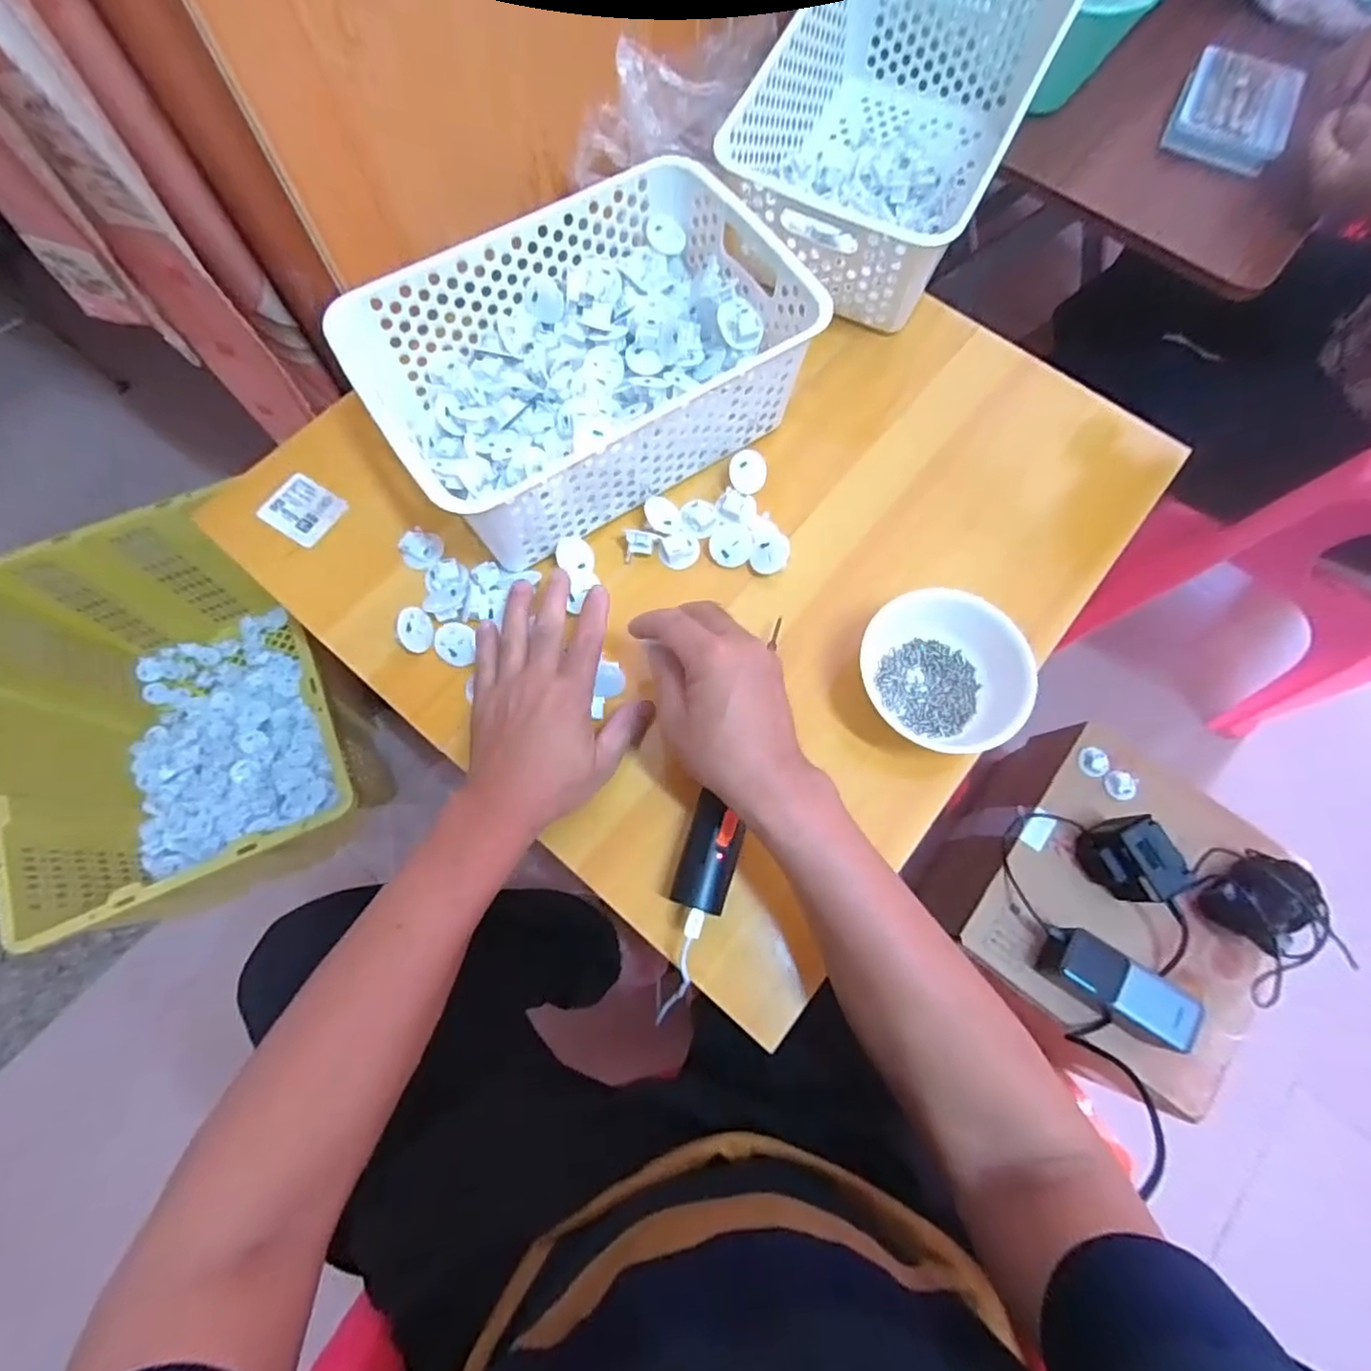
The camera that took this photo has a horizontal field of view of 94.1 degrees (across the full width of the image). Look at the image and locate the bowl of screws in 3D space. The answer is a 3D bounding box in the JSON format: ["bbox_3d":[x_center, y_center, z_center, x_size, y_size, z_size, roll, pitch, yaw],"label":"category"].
[{"bbox_3d":[0.182,-0.010,0.457,0.096,0.052,0.121,-34,76,-11],"label":"bowl of screws"}]

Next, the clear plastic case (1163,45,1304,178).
[{"bbox_3d":[0.543,-0.571,0.632,0.099,0.026,0.138,26,73,7],"label":"clear plastic case"}]

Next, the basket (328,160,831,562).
[{"bbox_3d":[-0.076,-0.245,0.492,0.303,0.099,0.202,-34,76,-12],"label":"basket"}]

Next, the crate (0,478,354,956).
[{"bbox_3d":[-0.633,0.042,0.857,0.353,0.265,0.496,-29,75,-10],"label":"crate"}]

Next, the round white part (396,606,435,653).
[{"bbox_3d":[-0.199,-0.041,0.470,0.026,0.005,0.034,-24,109,-46],"label":"round white part"}]

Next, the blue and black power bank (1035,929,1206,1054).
[{"bbox_3d":[0.430,0.302,0.640,0.138,0.053,0.056,34,74,9],"label":"blue and black power bank"}]

